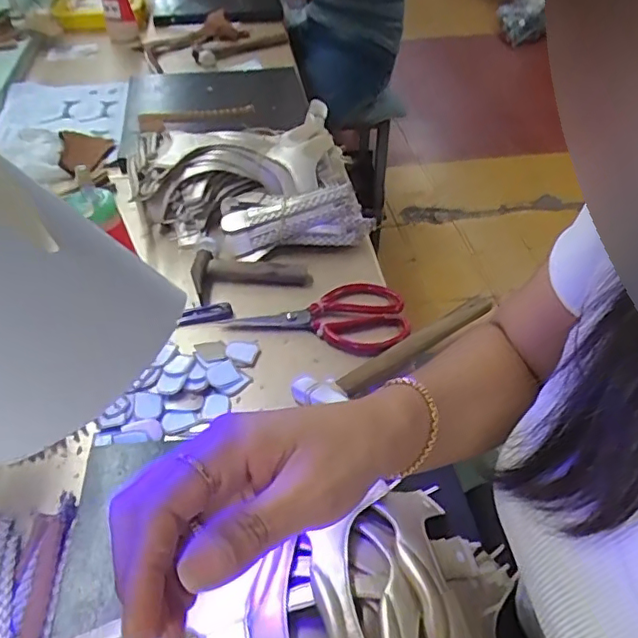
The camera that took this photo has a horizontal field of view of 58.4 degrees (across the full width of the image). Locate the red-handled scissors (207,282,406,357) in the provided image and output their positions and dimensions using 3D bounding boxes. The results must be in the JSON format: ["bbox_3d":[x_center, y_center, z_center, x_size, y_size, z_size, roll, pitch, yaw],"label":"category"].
[{"bbox_3d":[-0.002,0.000,0.615,0.193,0.006,0.099,-6,45,-6],"label":"red-handled scissors"}]

